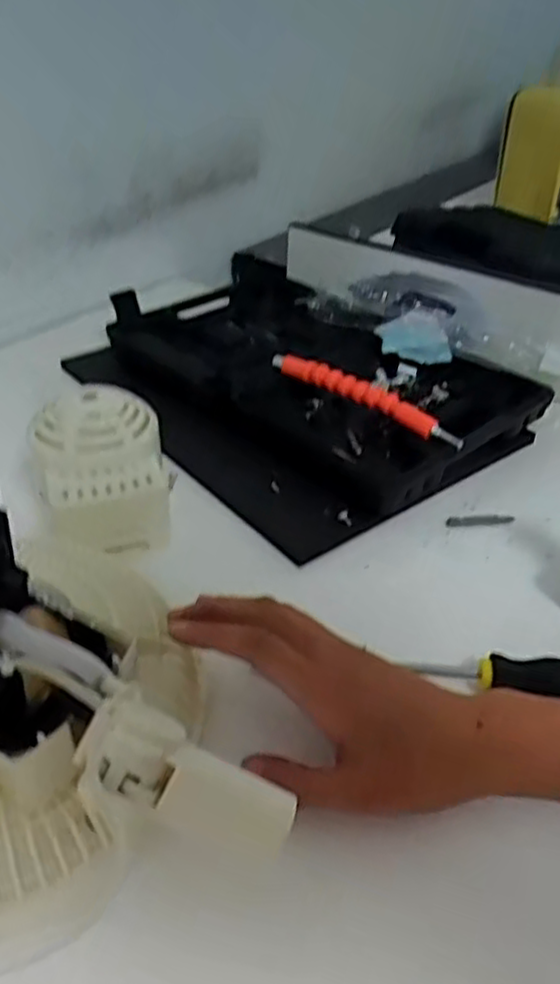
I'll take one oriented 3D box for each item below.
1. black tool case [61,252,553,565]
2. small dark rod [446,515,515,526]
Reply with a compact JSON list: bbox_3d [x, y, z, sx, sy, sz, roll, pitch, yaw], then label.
[{"bbox_3d":[0.002,-0.106,0.637,0.273,0.052,0.375,-27,47,-34],"label":"black tool case"},{"bbox_3d":[0.141,0.020,0.525,0.049,0.004,0.010,0,38,-4],"label":"small dark rod"}]

